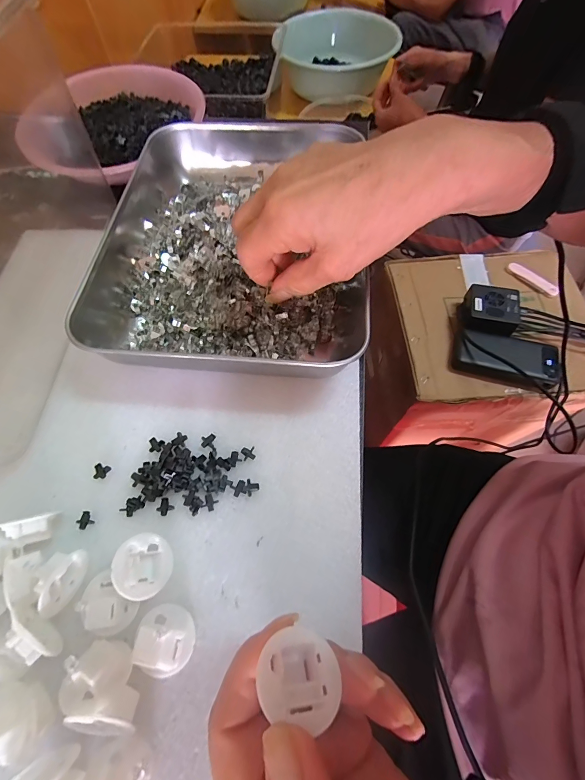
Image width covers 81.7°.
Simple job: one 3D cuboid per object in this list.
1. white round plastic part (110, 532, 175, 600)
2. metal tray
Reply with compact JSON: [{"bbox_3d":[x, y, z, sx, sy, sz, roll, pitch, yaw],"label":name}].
[{"bbox_3d":[-0.087,0.100,0.192,0.032,0.017,0.031,27,46,-32],"label":"white round plastic part"},{"bbox_3d":[-0.050,-0.125,0.284,0.228,0.041,0.248,2,66,2],"label":"metal tray"}]

